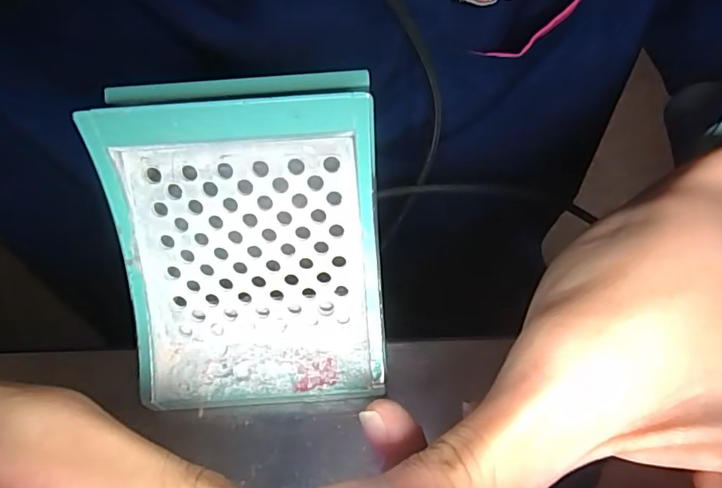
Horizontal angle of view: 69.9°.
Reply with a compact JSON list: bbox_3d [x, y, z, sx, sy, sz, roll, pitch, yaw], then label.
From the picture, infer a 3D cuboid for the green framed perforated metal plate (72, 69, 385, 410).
[{"bbox_3d":[-0.031,0.001,0.148,0.071,0.021,0.094,-4,104,0],"label":"green framed perforated metal plate"}]

